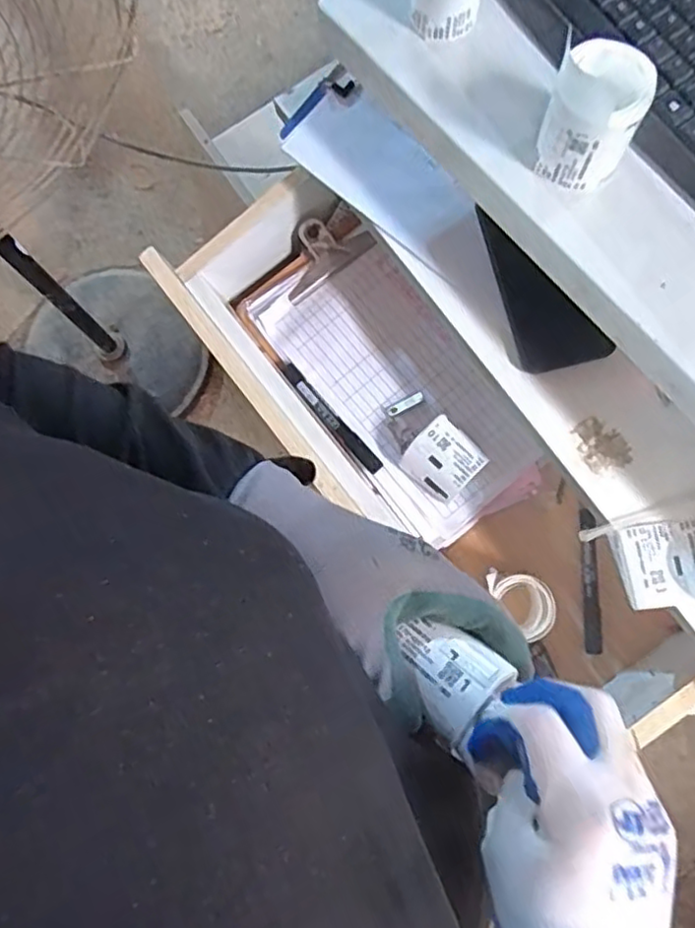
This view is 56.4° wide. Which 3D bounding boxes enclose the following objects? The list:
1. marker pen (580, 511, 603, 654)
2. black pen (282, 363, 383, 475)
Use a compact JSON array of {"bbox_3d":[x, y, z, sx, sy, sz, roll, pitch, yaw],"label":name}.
[{"bbox_3d":[0.242,0.117,0.644,0.015,0.020,0.139,-1,78,1],"label":"marker pen"},{"bbox_3d":[-0.017,-0.047,0.648,0.017,0.021,0.141,-41,80,-7],"label":"black pen"}]

